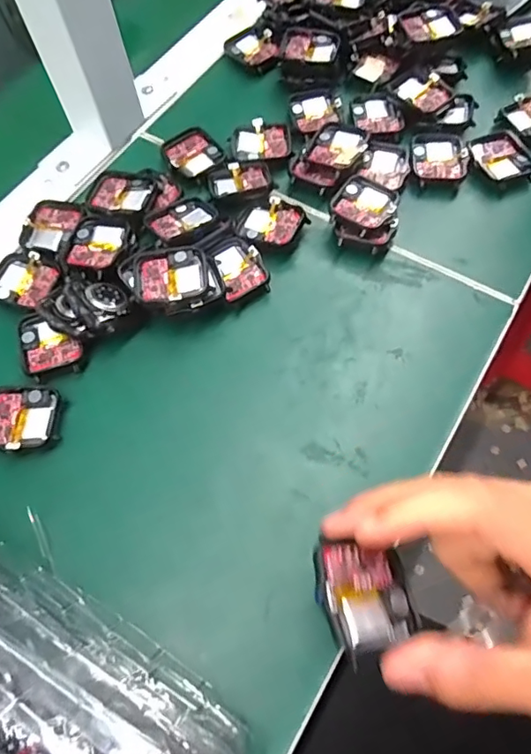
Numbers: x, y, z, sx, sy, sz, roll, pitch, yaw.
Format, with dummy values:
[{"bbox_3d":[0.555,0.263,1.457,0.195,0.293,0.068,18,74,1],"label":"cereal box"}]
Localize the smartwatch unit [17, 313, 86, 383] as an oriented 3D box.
[{"bbox_3d":[-0.130,-0.021,0.307,0.036,0.008,0.044,-21,66,-7],"label":"smartwatch unit"}]

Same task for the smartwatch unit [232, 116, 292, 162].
[{"bbox_3d":[-0.003,-0.172,0.372,0.043,0.008,0.038,-4,65,1],"label":"smartwatch unit"}]

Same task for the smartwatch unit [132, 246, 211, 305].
[{"bbox_3d":[-0.056,-0.060,0.303,0.044,0.007,0.038,-13,65,-4],"label":"smartwatch unit"}]

